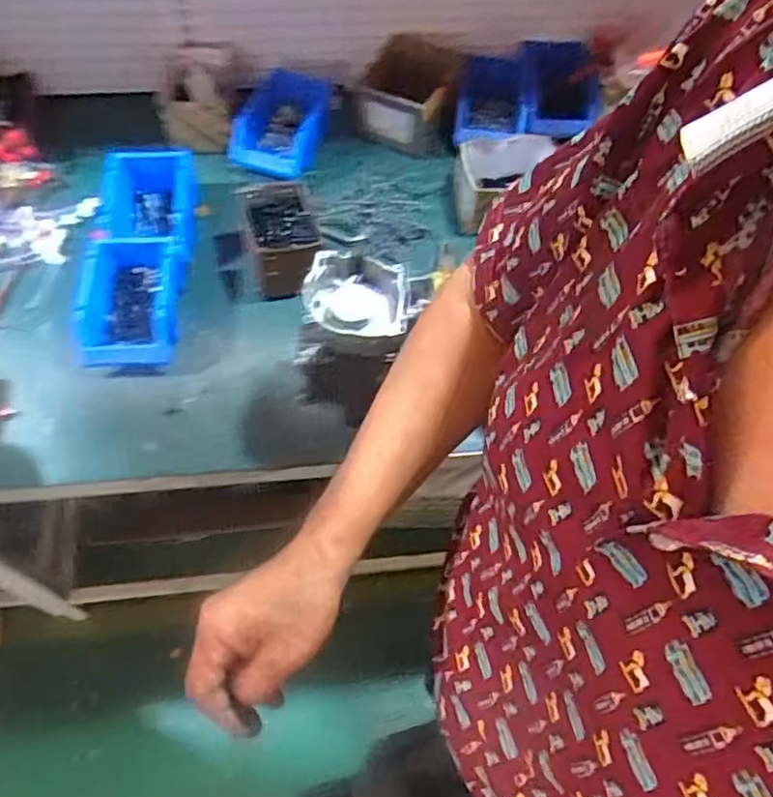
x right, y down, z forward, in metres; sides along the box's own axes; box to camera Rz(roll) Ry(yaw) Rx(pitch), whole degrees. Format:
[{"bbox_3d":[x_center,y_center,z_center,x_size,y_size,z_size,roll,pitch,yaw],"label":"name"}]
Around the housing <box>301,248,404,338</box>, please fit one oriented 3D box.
[{"bbox_3d":[-0.036,-0.116,0.744,0.113,0.037,0.112,0,61,-3],"label":"housing"}]

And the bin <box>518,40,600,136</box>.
[{"bbox_3d":[0.287,-0.514,1.100,0.131,0.111,0.105,6,60,0],"label":"bin"}]

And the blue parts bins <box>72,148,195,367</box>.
[{"bbox_3d":[-0.364,-0.213,0.960,0.143,0.076,0.365,-2,61,-4],"label":"blue parts bins"}]

